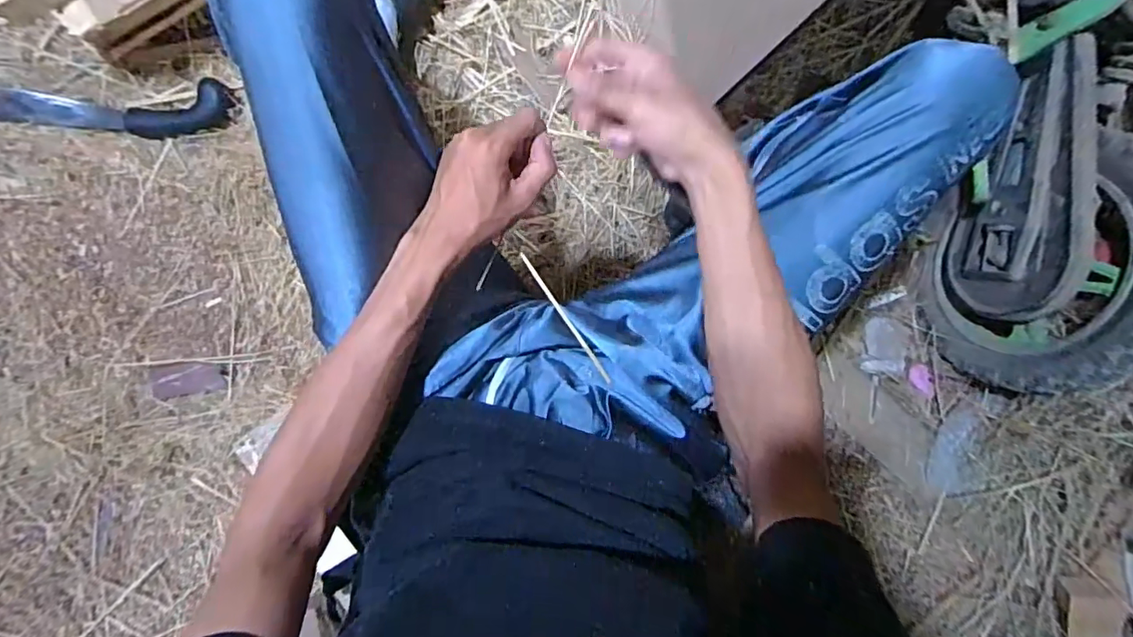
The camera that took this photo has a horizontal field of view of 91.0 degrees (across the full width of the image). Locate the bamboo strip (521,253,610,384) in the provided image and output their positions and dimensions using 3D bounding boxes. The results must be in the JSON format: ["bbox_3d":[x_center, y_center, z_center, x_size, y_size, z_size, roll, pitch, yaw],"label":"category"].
[{"bbox_3d":[0.000,-0.001,0.470,0.004,0.009,0.130,-34,92,-7],"label":"bamboo strip"}]

